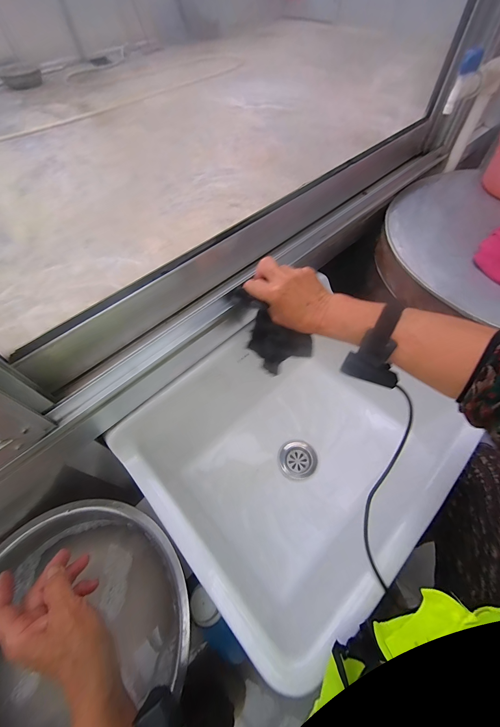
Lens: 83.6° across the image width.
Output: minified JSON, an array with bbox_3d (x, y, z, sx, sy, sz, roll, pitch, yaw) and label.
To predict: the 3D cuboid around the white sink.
[{"bbox_3d":[0.084,0.176,0.542,0.455,0.272,0.398,-39,64,-20],"label":"white sink"}]

